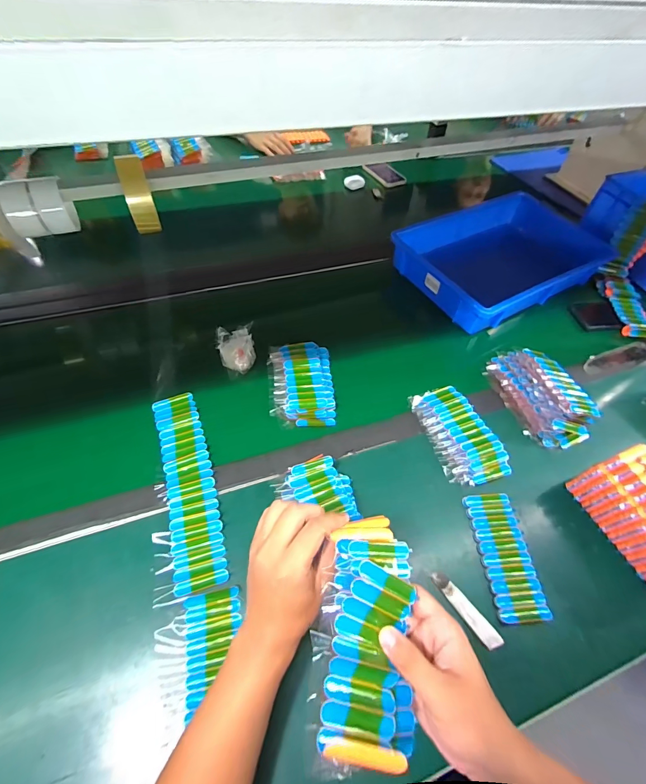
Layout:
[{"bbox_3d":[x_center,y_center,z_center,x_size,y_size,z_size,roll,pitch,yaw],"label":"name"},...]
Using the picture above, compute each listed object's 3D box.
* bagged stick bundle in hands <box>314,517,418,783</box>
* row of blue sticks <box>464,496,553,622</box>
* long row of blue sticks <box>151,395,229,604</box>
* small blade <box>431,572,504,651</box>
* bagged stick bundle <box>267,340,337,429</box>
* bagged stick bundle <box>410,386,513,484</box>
[{"bbox_3d":[0.038,0.192,0.297,0.081,0.045,0.171,9,56,2],"label":"bagged stick bundle in hands"},{"bbox_3d":[0.241,0.212,0.472,0.065,0.010,0.152,-2,54,-5],"label":"row of blue sticks"},{"bbox_3d":[-0.189,0.120,0.502,0.065,0.006,0.288,-15,56,-14],"label":"long row of blue sticks"},{"bbox_3d":[0.174,0.265,0.438,0.019,0.005,0.098,-31,62,-23],"label":"small blade"},{"bbox_3d":[-0.036,-0.019,0.612,0.103,0.033,0.166,-2,54,-5],"label":"bagged stick bundle"},{"bbox_3d":[0.212,0.064,0.566,0.090,0.030,0.165,-13,56,-13],"label":"bagged stick bundle"}]

